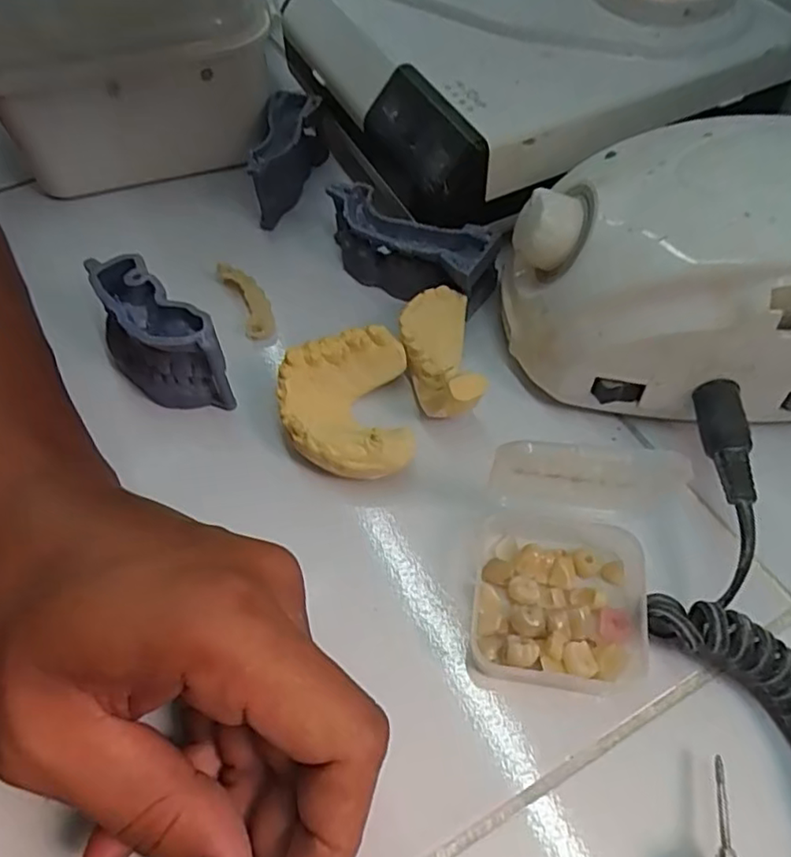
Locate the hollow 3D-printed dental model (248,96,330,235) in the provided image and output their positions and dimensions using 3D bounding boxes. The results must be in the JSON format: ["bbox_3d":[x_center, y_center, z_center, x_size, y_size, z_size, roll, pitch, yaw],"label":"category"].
[{"bbox_3d":[-0.057,-0.143,0.330,0.021,0.042,0.071,10,59,9],"label":"hollow 3D-printed dental model"}]

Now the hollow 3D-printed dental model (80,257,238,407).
[{"bbox_3d":[-0.101,-0.037,0.262,0.069,0.040,0.033,39,67,23],"label":"hollow 3D-printed dental model"}]

